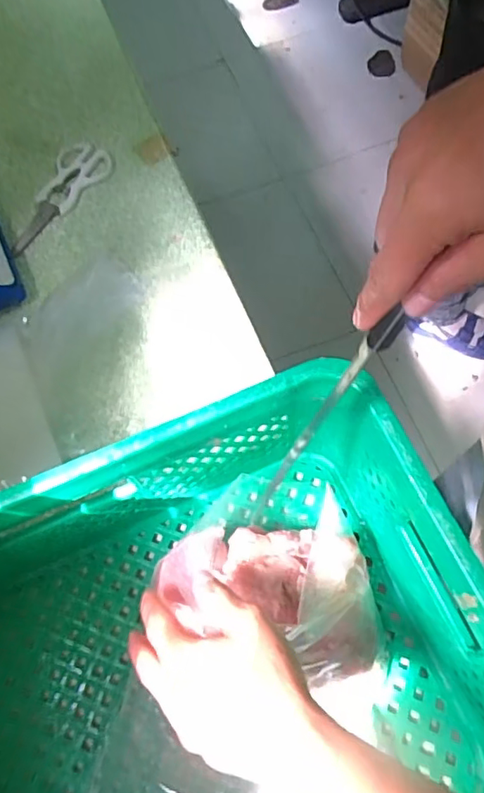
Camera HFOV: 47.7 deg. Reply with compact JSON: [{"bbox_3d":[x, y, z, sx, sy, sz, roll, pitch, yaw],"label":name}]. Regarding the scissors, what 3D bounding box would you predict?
[{"bbox_3d":[-0.227,-0.254,0.702,0.074,0.011,0.186,16,68,7],"label":"scissors"}]

